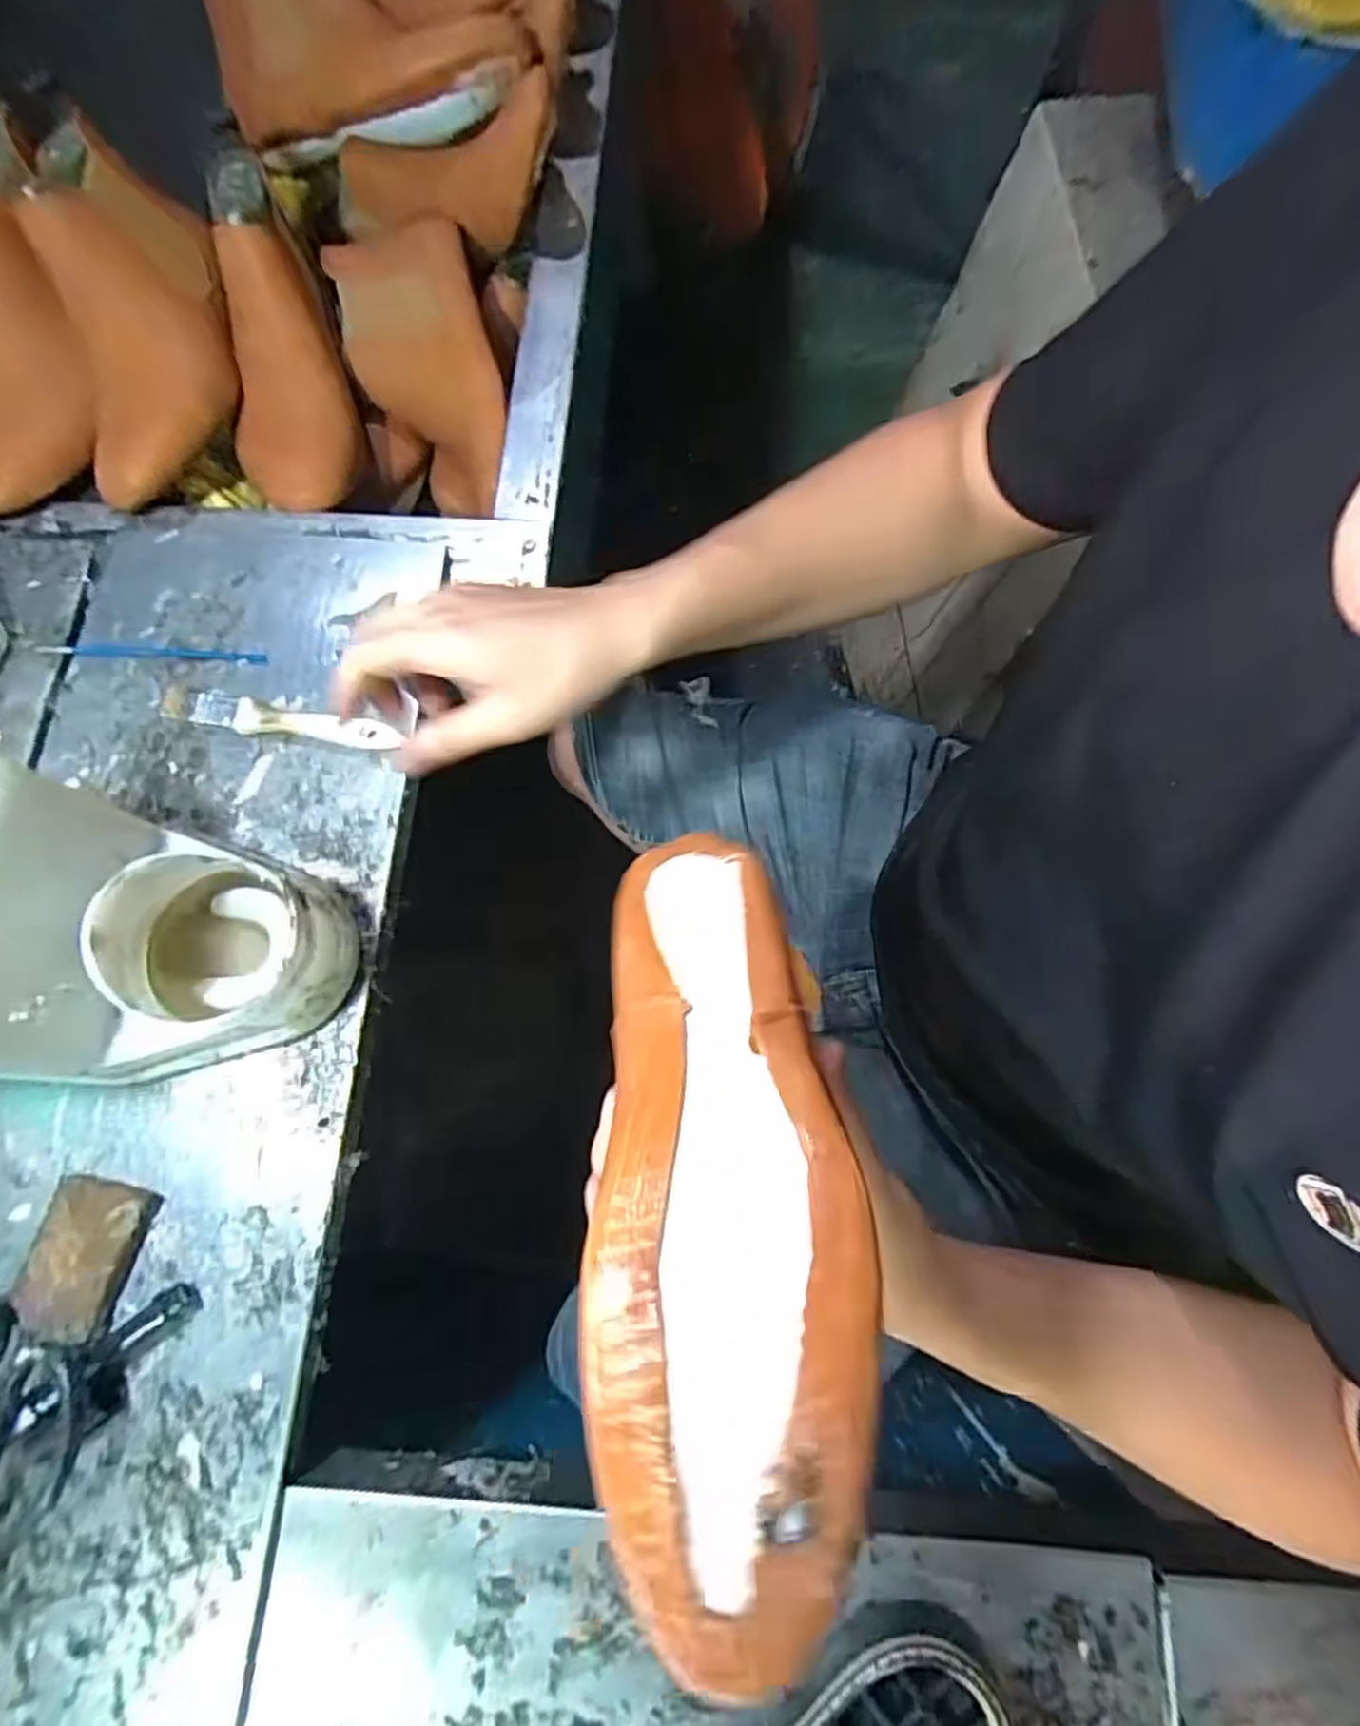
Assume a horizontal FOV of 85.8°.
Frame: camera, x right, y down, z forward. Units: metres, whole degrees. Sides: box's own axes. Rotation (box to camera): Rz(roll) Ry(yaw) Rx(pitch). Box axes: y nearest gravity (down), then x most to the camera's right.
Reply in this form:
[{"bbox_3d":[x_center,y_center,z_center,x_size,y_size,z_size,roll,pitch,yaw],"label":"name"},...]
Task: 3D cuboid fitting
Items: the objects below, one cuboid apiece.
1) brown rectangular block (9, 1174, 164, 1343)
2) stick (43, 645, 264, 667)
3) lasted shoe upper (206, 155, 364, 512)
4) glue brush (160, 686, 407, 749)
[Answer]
[{"bbox_3d":[-0.308,0.202,0.377,0.051,0.016,0.070,15,75,5],"label":"brown rectangular block"},{"bbox_3d":[-0.351,-0.140,0.484,0.152,0.005,0.010,4,74,2],"label":"stick"},{"bbox_3d":[-0.307,-0.403,0.563,0.073,0.079,0.231,-2,113,0],"label":"lasted shoe upper"},{"bbox_3d":[-0.256,-0.092,0.469,0.150,0.011,0.022,9,74,1],"label":"glue brush"}]

